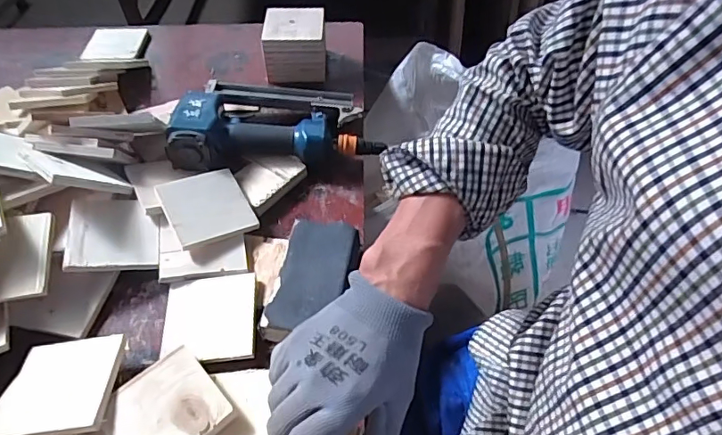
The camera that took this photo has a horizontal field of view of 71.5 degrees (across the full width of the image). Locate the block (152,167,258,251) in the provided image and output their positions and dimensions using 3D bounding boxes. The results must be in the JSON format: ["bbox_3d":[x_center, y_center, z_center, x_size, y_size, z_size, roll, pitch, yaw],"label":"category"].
[{"bbox_3d":[-0.177,-0.013,0.577,0.090,0.010,0.091,-18,61,-32],"label":"block"}]

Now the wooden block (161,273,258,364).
[{"bbox_3d":[-0.155,0.100,0.509,0.092,0.011,0.088,-5,52,-3],"label":"wooden block"}]

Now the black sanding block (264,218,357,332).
[{"bbox_3d":[-0.050,0.061,0.527,0.071,0.023,0.131,8,49,10],"label":"black sanding block"}]

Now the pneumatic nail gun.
[{"bbox_3d":[-0.116,-0.138,0.664,0.255,0.065,0.142,-8,48,-5],"label":"pneumatic nail gun"}]

